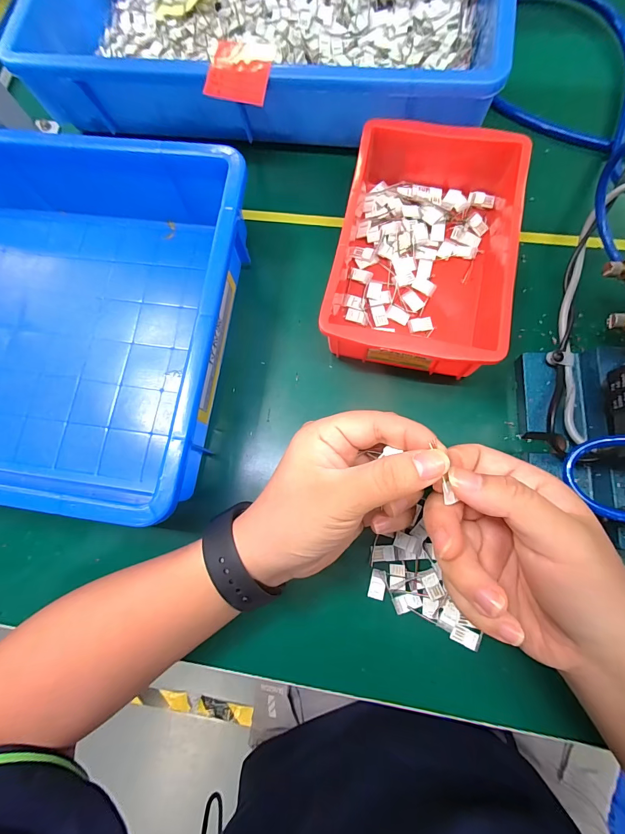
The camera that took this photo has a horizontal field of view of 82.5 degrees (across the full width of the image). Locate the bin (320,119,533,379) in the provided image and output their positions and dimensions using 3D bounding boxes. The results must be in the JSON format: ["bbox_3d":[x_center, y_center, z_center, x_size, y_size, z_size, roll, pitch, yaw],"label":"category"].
[{"bbox_3d":[0.091,-0.146,0.303,0.129,0.066,0.216,10,79,6],"label":"bin"}]

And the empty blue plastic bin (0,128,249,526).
[{"bbox_3d":[-0.275,-0.089,0.304,0.415,0.083,0.286,9,77,4],"label":"empty blue plastic bin"}]

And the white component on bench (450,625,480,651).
[{"bbox_3d":[0.111,0.160,0.258,0.019,0.004,0.012,21,78,6],"label":"white component on bench"}]

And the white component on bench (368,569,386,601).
[{"bbox_3d":[0.050,0.127,0.269,0.012,0.004,0.021,14,80,7],"label":"white component on bench"}]

